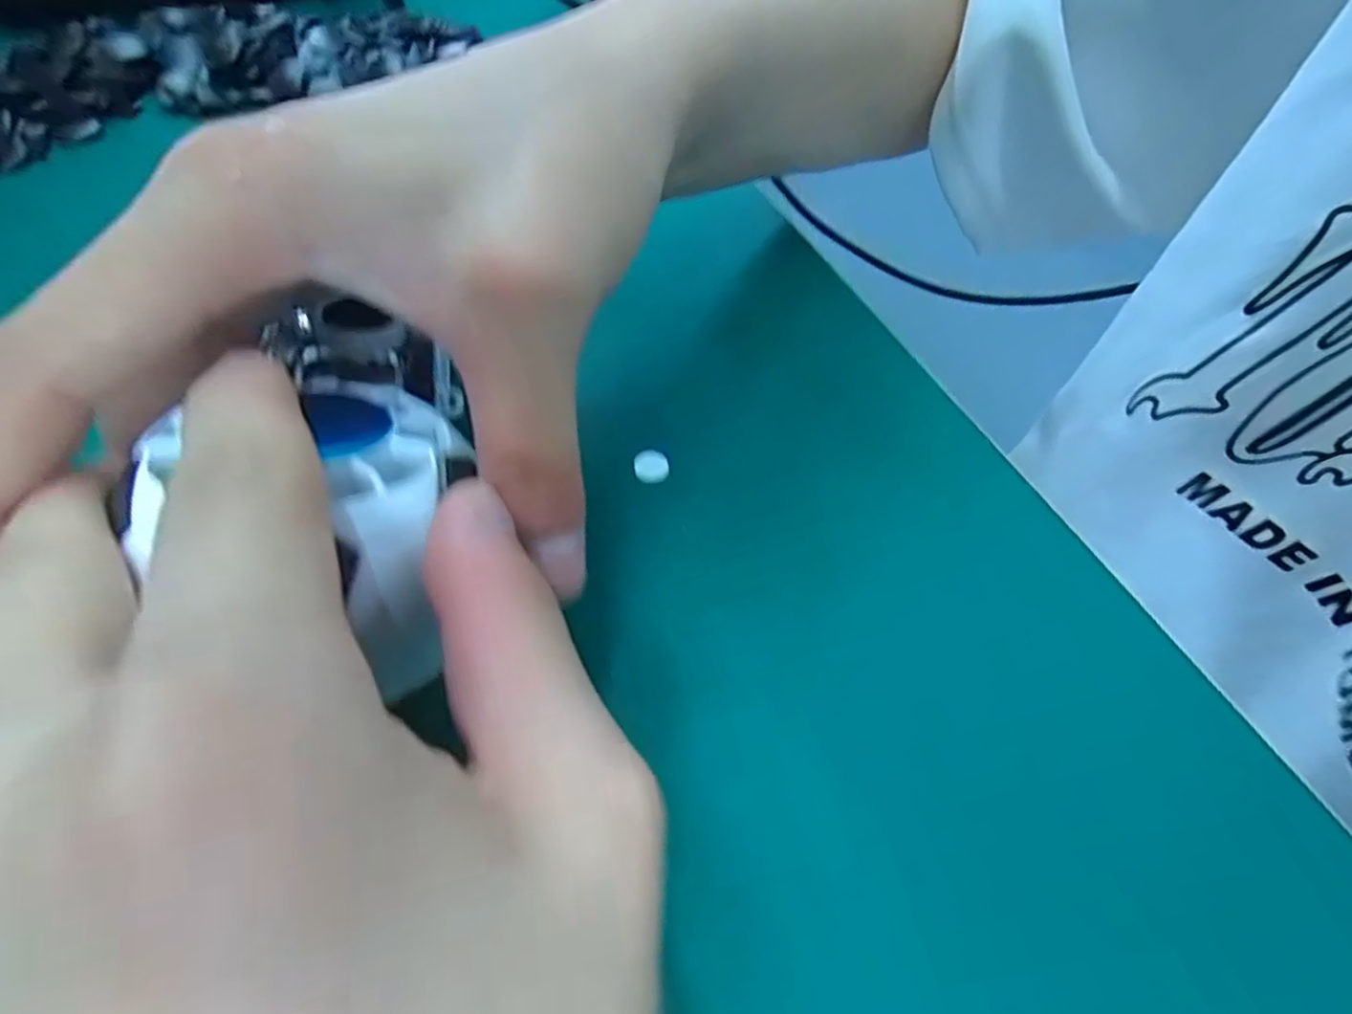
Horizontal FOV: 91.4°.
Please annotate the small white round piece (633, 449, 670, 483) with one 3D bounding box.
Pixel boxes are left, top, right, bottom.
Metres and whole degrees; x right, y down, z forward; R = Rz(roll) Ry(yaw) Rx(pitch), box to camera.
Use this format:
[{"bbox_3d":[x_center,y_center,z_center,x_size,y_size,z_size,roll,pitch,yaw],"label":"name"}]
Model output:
[{"bbox_3d":[-0.007,-0.011,0.191,0.010,0.006,0.011,1,52,-2],"label":"small white round piece"}]

